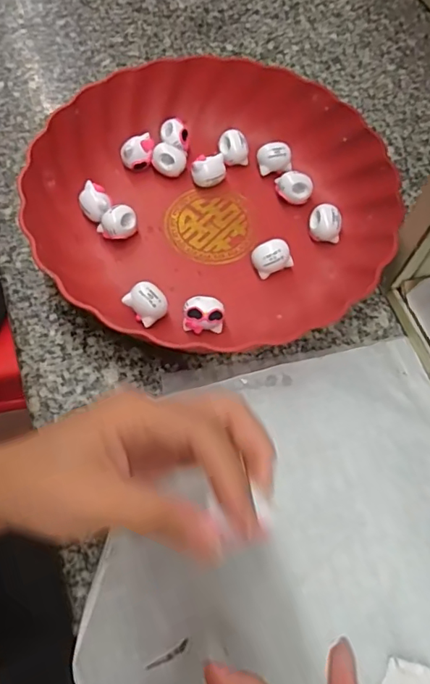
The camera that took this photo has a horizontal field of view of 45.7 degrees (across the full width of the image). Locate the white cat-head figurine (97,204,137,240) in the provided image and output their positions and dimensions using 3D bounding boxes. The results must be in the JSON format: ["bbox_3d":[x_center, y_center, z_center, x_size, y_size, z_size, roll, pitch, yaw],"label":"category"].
[{"bbox_3d":[-0.068,-0.082,0.359,0.019,0.021,0.025,34,67,14],"label":"white cat-head figurine"}]

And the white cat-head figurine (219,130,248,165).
[{"bbox_3d":[0.013,-0.146,0.389,0.021,0.020,0.020,1,63,-2],"label":"white cat-head figurine"}]

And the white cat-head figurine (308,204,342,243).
[{"bbox_3d":[0.078,-0.083,0.363,0.022,0.024,0.017,4,63,0],"label":"white cat-head figurine"}]

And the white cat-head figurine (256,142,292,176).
[{"bbox_3d":[0.045,-0.137,0.384,0.025,0.022,0.013,-1,63,-3],"label":"white cat-head figurine"}]

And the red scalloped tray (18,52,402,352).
[{"bbox_3d":[-0.006,-0.104,0.361,0.243,0.047,0.224,-15,65,-10],"label":"red scalloped tray"}]

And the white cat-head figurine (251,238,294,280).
[{"bbox_3d":[0.038,-0.057,0.349,0.025,0.023,0.018,-20,66,-12],"label":"white cat-head figurine"}]

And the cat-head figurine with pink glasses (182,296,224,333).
[{"bbox_3d":[-0.008,-0.017,0.326,0.026,0.019,0.020,-11,64,-8],"label":"cat-head figurine with pink glasses"}]

